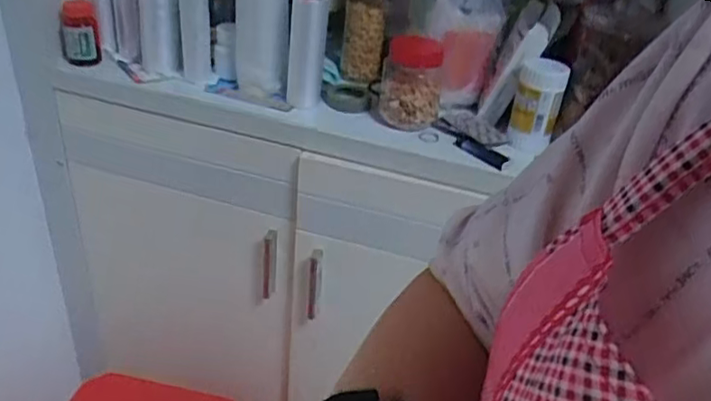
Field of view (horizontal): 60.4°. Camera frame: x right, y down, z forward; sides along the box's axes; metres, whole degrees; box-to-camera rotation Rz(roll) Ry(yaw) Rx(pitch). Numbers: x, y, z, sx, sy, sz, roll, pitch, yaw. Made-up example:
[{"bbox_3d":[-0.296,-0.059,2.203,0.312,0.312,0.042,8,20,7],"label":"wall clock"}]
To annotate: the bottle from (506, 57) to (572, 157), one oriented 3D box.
[{"bbox_3d":[0.233,-0.128,0.781,0.052,0.122,0.055,5,35,-3],"label":"bottle"}]

